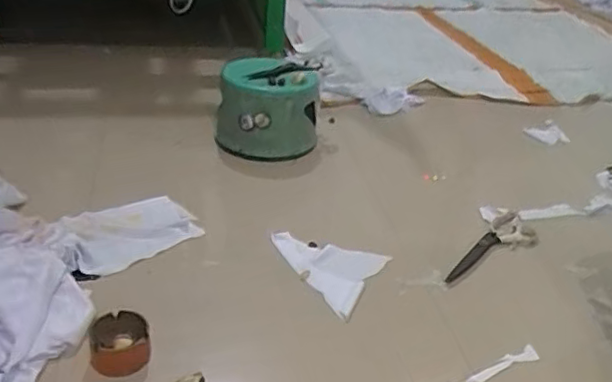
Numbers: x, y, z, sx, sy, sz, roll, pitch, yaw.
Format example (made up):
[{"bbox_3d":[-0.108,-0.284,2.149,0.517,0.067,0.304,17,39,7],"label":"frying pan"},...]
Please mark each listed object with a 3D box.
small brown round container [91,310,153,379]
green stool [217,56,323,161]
[{"bbox_3d":[-0.263,0.216,0.864,0.080,0.043,0.081,3,30,-2],"label":"small brown round container"},{"bbox_3d":[-0.090,-0.192,1.439,0.246,0.178,0.220,2,30,-4],"label":"green stool"}]

